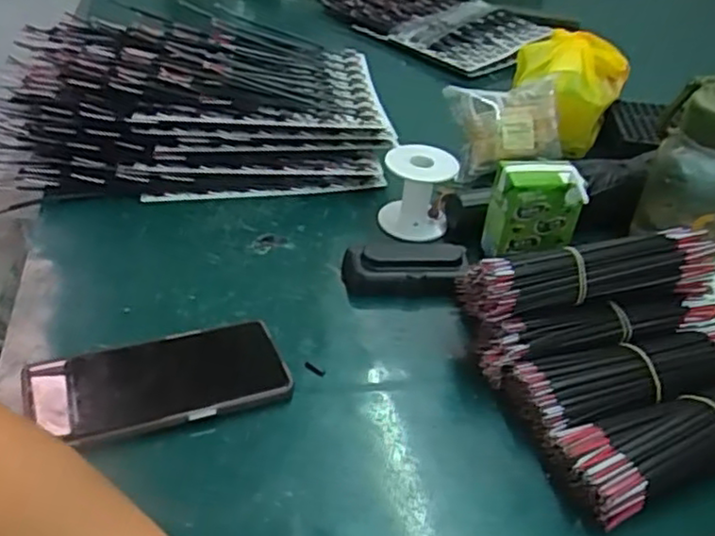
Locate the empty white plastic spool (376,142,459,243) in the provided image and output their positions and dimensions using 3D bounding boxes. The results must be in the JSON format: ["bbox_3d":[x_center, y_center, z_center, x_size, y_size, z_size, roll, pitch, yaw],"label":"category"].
[{"bbox_3d":[0.054,-0.074,0.625,0.061,0.067,0.066,7,37,1],"label":"empty white plastic spool"}]

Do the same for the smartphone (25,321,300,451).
[{"bbox_3d":[-0.132,0.075,0.459,0.161,0.014,0.077,-9,39,-19],"label":"smartphone"}]

